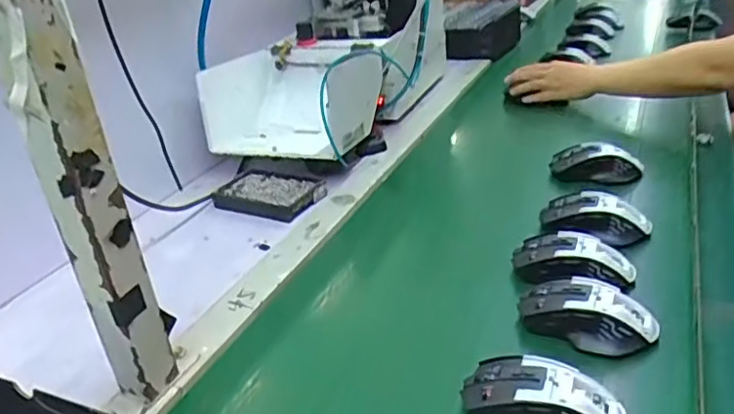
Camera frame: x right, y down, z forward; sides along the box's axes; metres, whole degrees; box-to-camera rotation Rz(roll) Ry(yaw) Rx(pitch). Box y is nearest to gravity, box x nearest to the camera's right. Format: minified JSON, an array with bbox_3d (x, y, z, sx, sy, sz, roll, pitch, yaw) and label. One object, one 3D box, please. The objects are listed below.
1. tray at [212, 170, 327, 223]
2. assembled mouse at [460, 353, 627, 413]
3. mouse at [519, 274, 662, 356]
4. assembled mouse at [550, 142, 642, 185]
[{"bbox_3d":[-0.140,-0.018,0.868,0.148,0.024,0.092,8,31,27],"label":"tray"},{"bbox_3d":[0.131,0.146,0.461,0.114,0.036,0.060,8,31,27],"label":"assembled mouse"},{"bbox_3d":[0.195,0.095,0.549,0.120,0.039,0.075,10,31,30],"label":"mouse"},{"bbox_3d":[0.315,-0.060,0.831,0.123,0.039,0.063,-2,27,10],"label":"assembled mouse"}]

